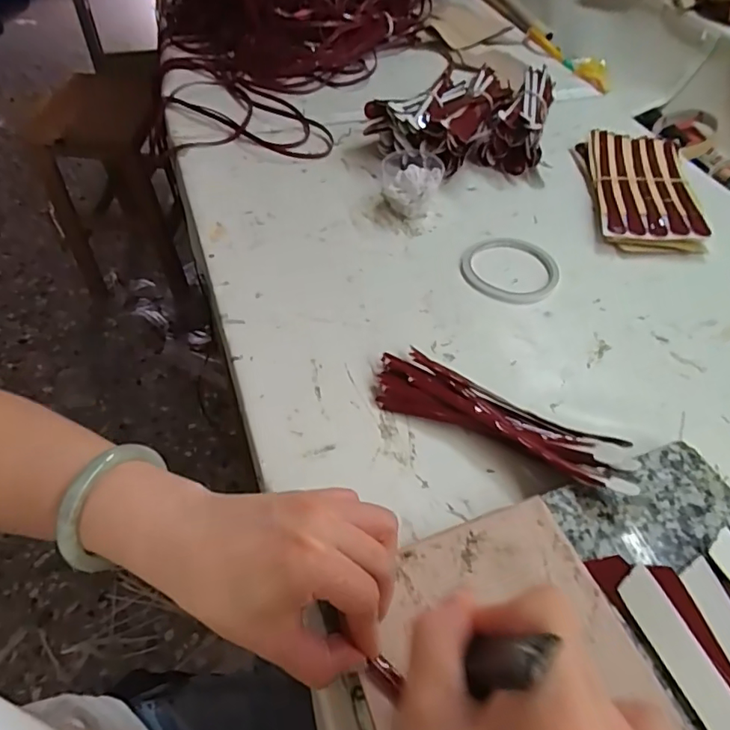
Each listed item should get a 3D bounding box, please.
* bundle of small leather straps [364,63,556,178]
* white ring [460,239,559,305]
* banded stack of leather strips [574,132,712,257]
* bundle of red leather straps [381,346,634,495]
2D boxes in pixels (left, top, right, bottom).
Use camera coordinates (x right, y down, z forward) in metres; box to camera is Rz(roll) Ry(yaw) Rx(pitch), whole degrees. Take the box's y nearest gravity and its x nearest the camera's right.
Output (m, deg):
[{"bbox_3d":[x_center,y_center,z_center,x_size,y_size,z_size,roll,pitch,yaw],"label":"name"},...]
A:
[{"bbox_3d":[0.120,-0.309,0.645,0.202,0.063,0.199,14,53,9],"label":"bundle of small leather straps"},{"bbox_3d":[0.146,-0.096,0.513,0.096,0.004,0.090,1,52,-1],"label":"white ring"},{"bbox_3d":[0.309,-0.196,0.587,0.106,0.030,0.187,6,52,3],"label":"banded stack of leather strips"},{"bbox_3d":[0.095,0.040,0.386,0.196,0.033,0.061,24,55,16],"label":"bundle of red leather straps"}]

